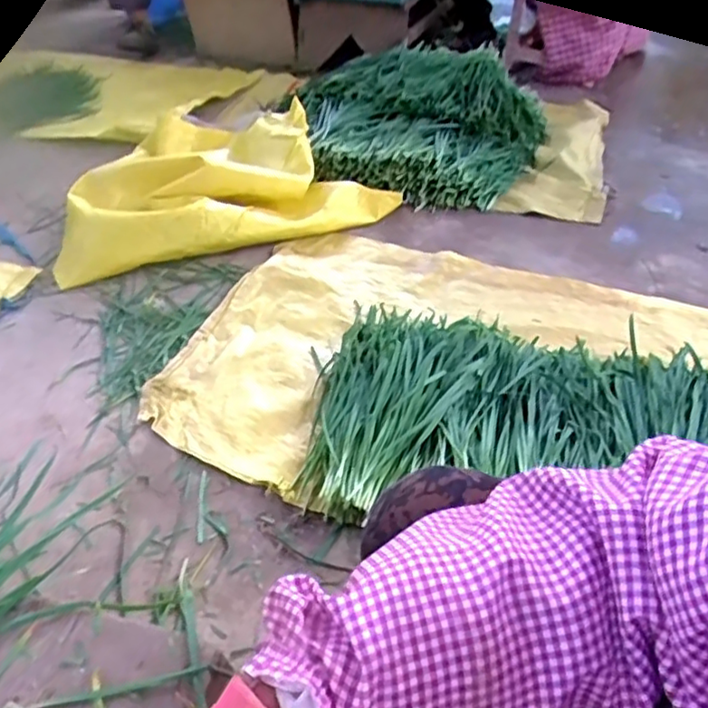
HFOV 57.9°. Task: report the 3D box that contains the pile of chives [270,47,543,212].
[{"bbox_3d":[0.127,-0.526,1.461,0.553,0.197,0.446,13,46,18],"label":"pile of chives"}]

